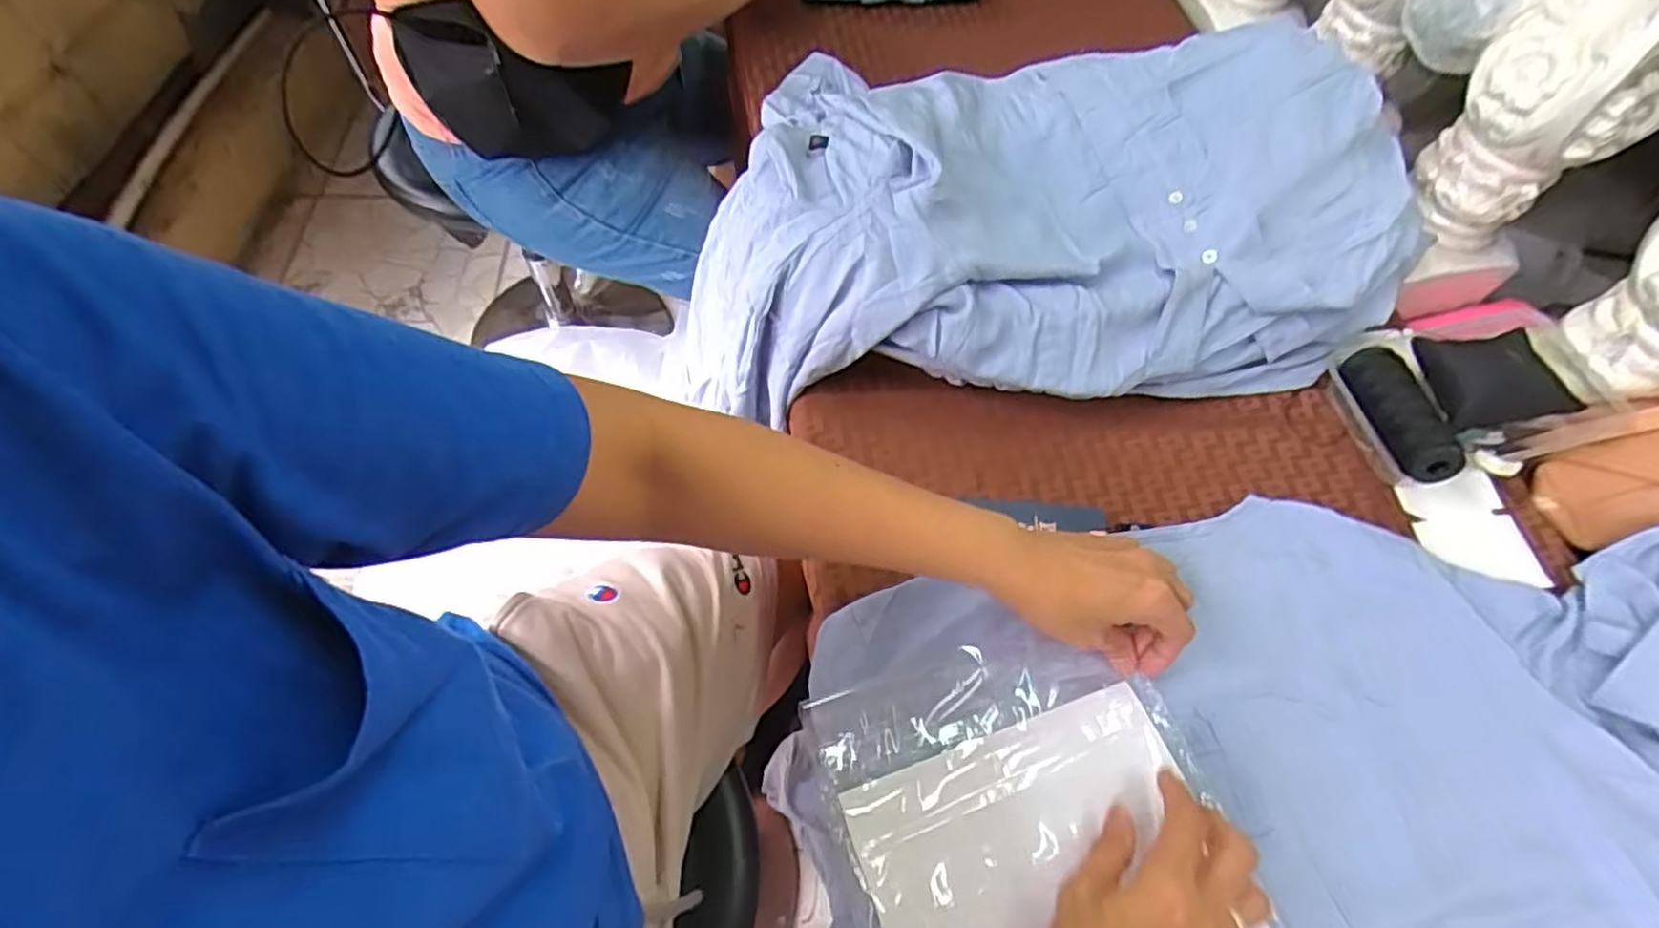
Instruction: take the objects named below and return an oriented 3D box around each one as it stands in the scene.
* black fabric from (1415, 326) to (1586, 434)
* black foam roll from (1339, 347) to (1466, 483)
[{"bbox_3d":[0.509,-0.066,0.551,0.081,0.023,0.077,-12,71,15],"label":"black fabric"},{"bbox_3d":[0.420,-0.040,0.527,0.033,0.033,0.111,1,61,-3],"label":"black foam roll"}]

